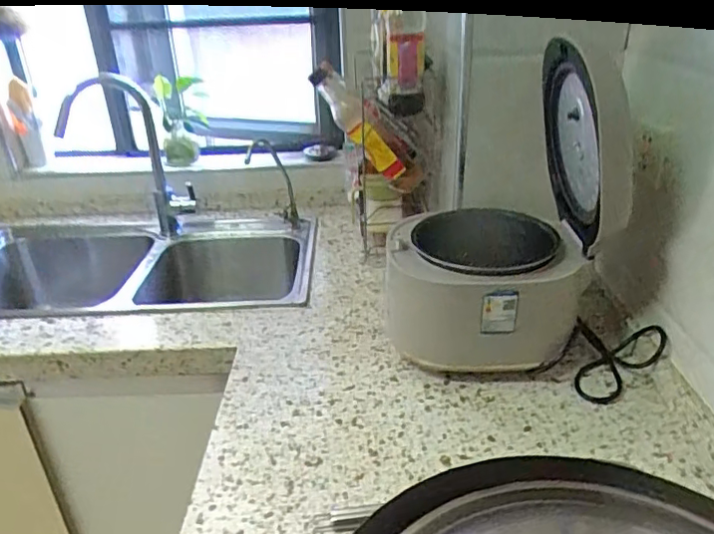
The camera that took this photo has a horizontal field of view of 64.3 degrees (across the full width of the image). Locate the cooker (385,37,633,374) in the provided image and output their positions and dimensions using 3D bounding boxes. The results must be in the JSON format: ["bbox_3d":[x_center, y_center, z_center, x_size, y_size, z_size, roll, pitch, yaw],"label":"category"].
[{"bbox_3d":[0.191,-0.074,0.790,0.293,0.408,0.240,-4,27,-2],"label":"cooker"}]

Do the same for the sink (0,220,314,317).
[{"bbox_3d":[-0.471,0.051,1.180,0.756,0.156,0.413,-2,27,0],"label":"sink"}]

